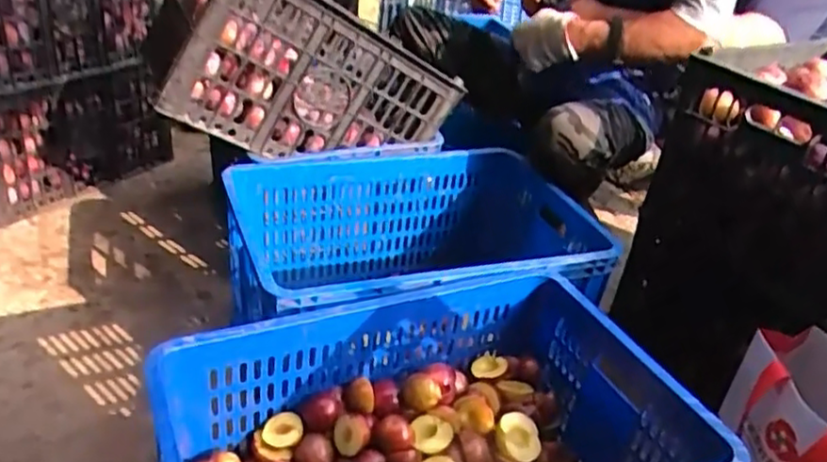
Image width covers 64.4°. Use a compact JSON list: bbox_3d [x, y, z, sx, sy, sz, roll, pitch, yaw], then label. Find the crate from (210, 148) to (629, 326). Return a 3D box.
[{"bbox_3d":[0.018,0.051,1.091,0.596,0.247,0.395,-6,32,-19],"label":"crate"}]

